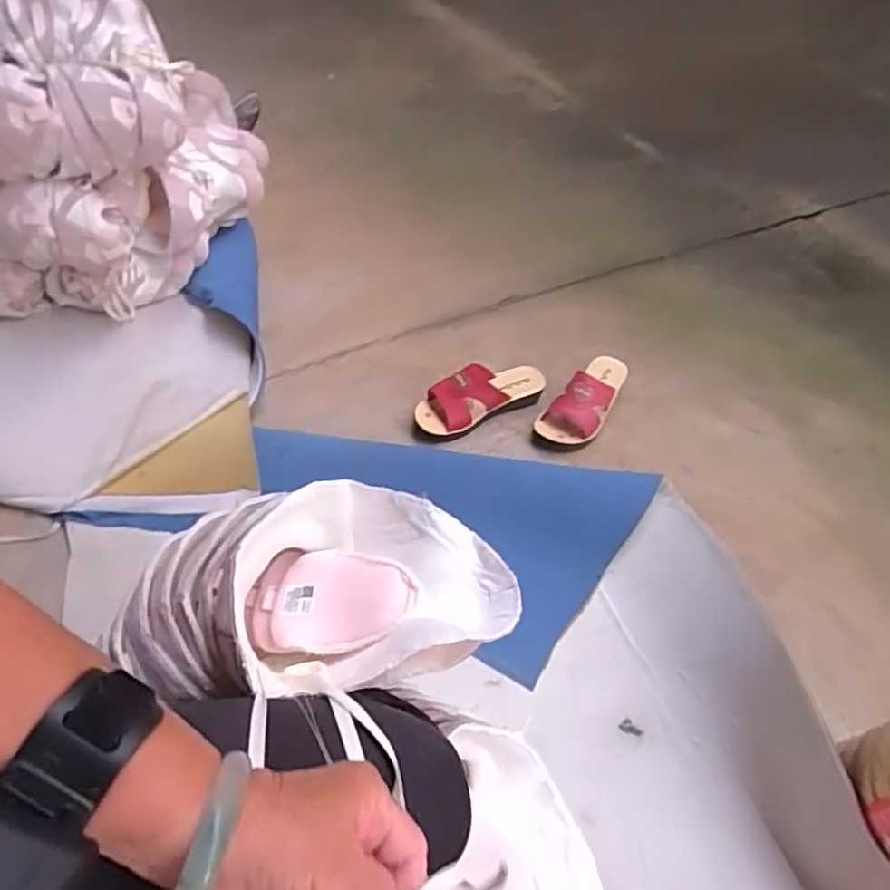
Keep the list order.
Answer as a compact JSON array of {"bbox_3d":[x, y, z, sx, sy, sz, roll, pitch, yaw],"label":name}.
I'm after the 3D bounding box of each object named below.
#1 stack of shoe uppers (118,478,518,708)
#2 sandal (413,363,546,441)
[{"bbox_3d":[-0.087,0.112,0.479,0.259,0.113,0.155,-2,51,-5],"label":"stack of shoe uppers"},{"bbox_3d":[0.056,-0.080,1.005,0.215,0.066,0.075,-21,56,-22],"label":"sandal"}]

